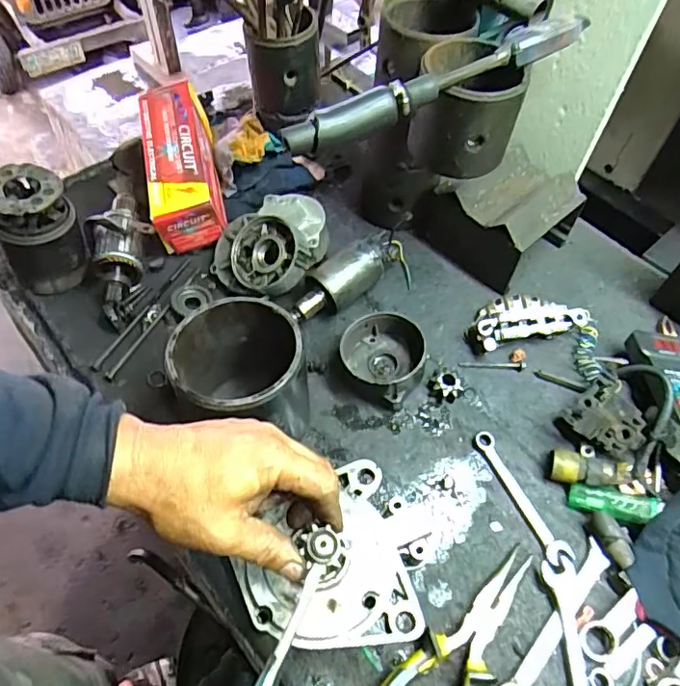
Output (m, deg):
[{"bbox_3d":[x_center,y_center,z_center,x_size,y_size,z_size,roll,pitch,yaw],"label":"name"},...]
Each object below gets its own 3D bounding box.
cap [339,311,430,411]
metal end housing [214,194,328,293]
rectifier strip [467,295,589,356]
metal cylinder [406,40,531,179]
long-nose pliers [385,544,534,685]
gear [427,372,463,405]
[{"bbox_3d":[0.046,0.009,0.538,0.080,0.043,0.075,1,56,-1],"label":"cap"},{"bbox_3d":[-0.074,-0.119,0.598,0.129,0.047,0.129,-2,62,4],"label":"metal end housing"},{"bbox_3d":[0.193,-0.030,0.572,0.127,0.035,0.066,-11,57,-10],"label":"rectifier strip"},{"bbox_3d":[0.109,-0.202,0.475,0.084,0.079,0.090,14,57,7],"label":"metal cylinder"},{"bbox_3d":[0.090,0.234,0.399,0.065,0.026,0.193,39,63,22],"label":"long-nose pliers"},{"bbox_3d":[0.102,0.044,0.529,0.029,0.018,0.024,-6,56,-6],"label":"gear"}]

